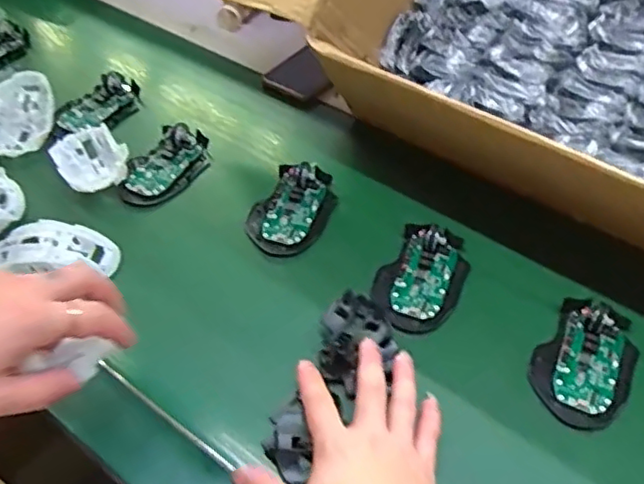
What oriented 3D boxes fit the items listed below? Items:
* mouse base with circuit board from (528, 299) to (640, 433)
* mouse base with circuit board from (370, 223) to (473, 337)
[{"bbox_3d":[0.218,0.097,0.515,0.074,0.021,0.113,31,55,24],"label":"mouse base with circuit board"},{"bbox_3d":[0.091,0.031,0.573,0.073,0.022,0.112,23,52,19],"label":"mouse base with circuit board"}]

